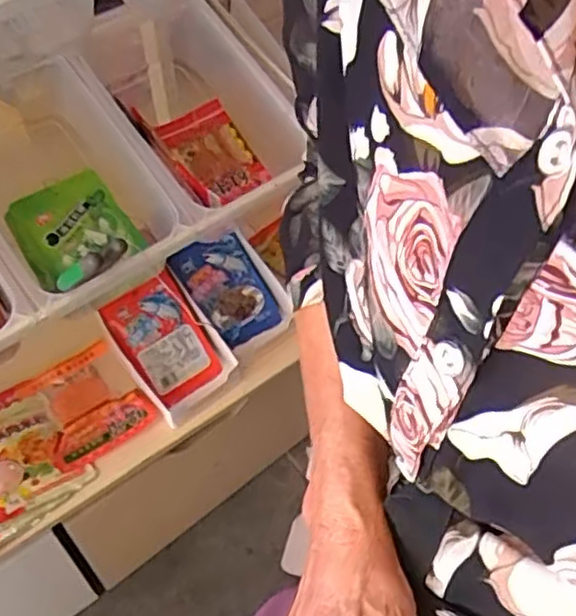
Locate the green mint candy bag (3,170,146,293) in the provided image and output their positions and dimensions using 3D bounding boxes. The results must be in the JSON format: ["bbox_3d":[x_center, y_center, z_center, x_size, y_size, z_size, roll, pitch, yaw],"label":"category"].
[{"bbox_3d":[-0.273,-0.096,0.875,0.138,0.035,0.137,-32,77,-22],"label":"green mint candy bag"}]

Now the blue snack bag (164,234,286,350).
[{"bbox_3d":[-0.094,-0.029,1.061,0.119,0.016,0.164,-30,91,-23],"label":"blue snack bag"}]

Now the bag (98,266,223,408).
[{"bbox_3d":[-0.179,0.046,1.004,0.111,0.025,0.176,-37,103,-23],"label":"bag"}]

